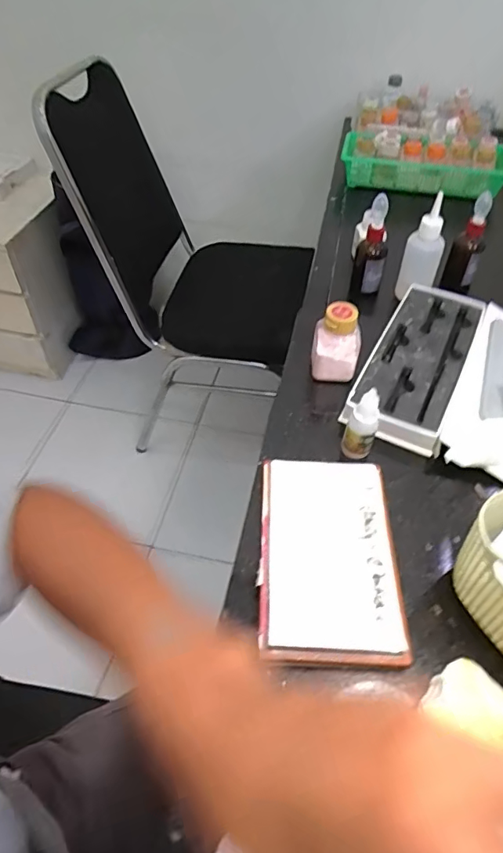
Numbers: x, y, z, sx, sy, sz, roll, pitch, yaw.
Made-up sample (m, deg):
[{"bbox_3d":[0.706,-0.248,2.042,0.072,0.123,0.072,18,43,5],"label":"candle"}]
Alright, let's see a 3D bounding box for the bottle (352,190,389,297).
[{"bbox_3d":[0.166,-0.246,0.682,0.039,0.129,0.037,10,50,8],"label":"bottle"}]

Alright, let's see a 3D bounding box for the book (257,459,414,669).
[{"bbox_3d":[0.055,0.096,0.366,0.097,0.025,0.154,3,49,2],"label":"book"}]

